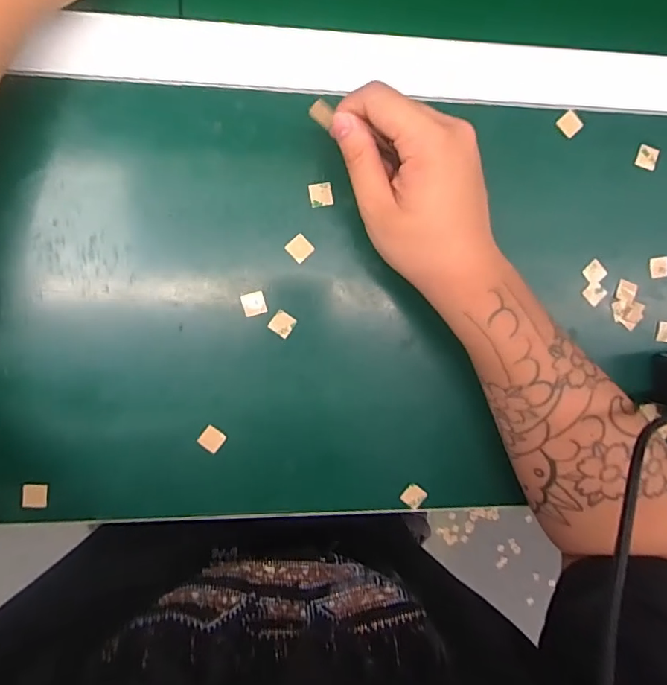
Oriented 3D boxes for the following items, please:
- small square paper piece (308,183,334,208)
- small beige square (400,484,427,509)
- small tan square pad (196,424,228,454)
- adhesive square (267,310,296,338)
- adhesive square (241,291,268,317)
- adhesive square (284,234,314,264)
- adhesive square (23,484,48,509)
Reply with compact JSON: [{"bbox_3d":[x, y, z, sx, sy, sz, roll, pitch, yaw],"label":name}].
[{"bbox_3d":[-0.008,-0.102,0.344,0.016,0.004,0.016,-12,95,-5],"label":"small square paper piece"},{"bbox_3d":[0.061,0.116,0.372,0.015,0.004,0.015,38,88,-8],"label":"small beige square"},{"bbox_3d":[-0.086,0.069,0.350,0.016,0.004,0.015,40,89,-7],"label":"small tan square pad"},{"bbox_3d":[-0.036,-0.013,0.349,0.016,0.004,0.016,34,90,-7],"label":"adhesive square"},{"bbox_3d":[-0.055,-0.027,0.345,0.016,0.004,0.016,-15,95,-5],"label":"adhesive square"},{"bbox_3d":[-0.023,-0.066,0.346,0.016,0.004,0.016,-41,97,-2],"label":"adhesive square"},{"bbox_3d":[-0.205,0.106,0.341,0.015,0.004,0.016,4,93,-6],"label":"adhesive square"}]

